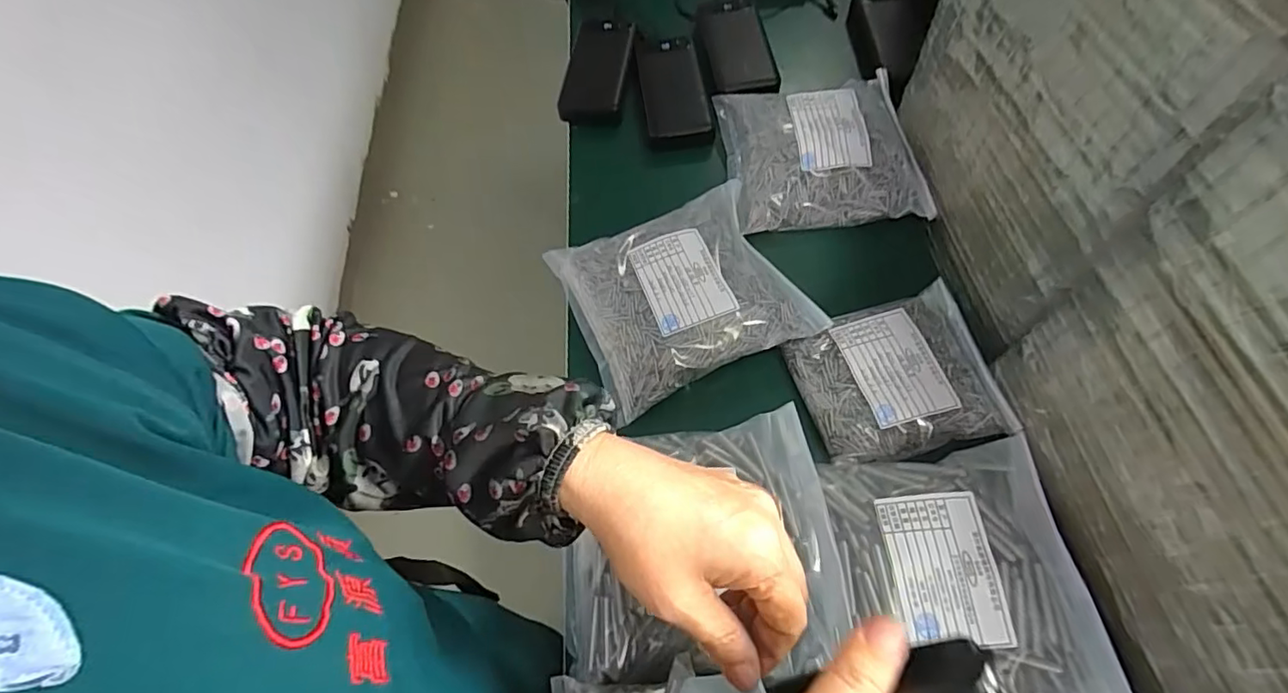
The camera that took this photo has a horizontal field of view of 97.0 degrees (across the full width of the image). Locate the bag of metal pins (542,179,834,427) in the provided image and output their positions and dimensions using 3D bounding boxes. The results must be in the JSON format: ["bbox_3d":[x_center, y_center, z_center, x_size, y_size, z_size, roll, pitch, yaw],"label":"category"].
[{"bbox_3d":[0.034,-0.056,0.507,0.193,0.027,0.177,-22,64,-8],"label":"bag of metal pins"}]

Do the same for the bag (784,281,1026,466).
[{"bbox_3d":[0.209,0.021,0.477,0.157,0.022,0.134,-11,63,-3],"label":"bag"}]

